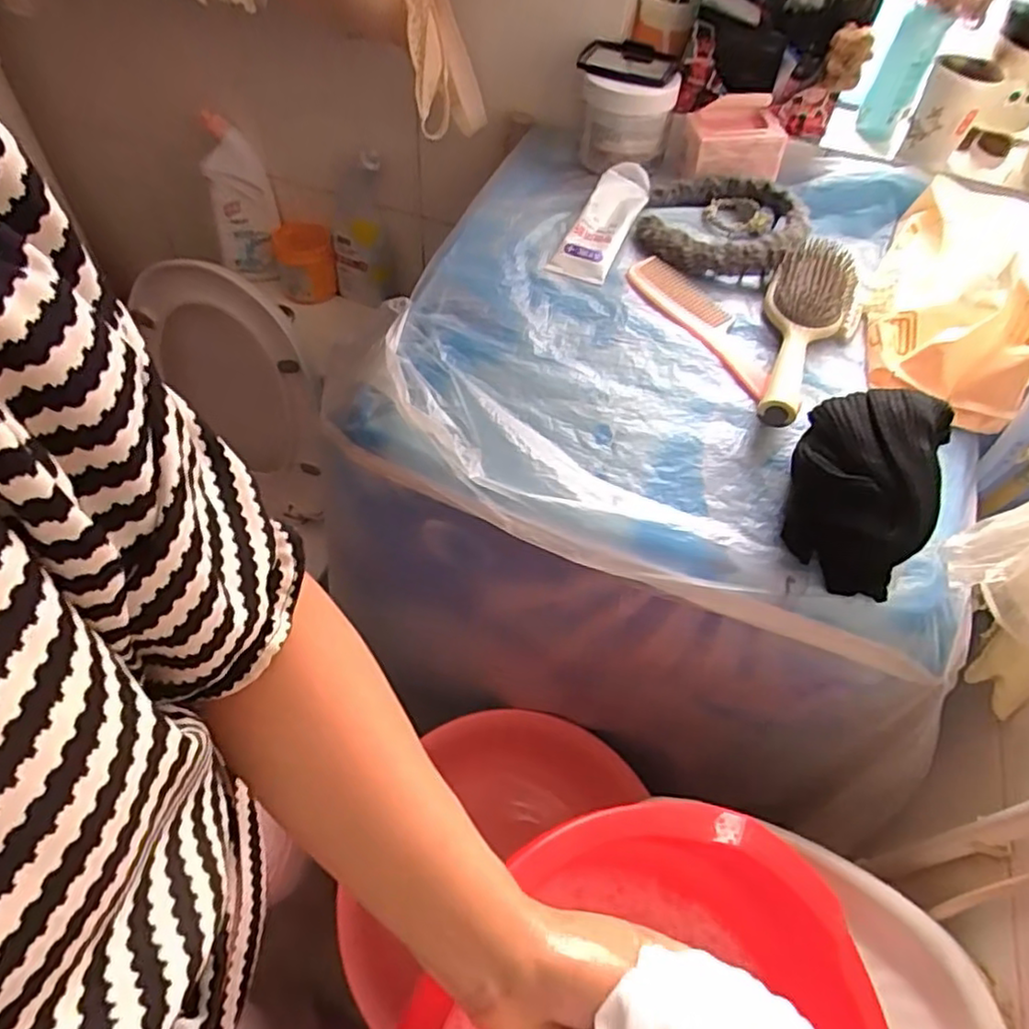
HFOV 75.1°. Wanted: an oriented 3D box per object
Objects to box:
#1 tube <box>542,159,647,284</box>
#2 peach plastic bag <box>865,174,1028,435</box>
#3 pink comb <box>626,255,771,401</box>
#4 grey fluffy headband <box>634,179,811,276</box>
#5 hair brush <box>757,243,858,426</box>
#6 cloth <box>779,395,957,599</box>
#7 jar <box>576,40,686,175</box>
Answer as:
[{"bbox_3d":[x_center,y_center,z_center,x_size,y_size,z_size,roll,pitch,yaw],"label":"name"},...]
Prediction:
[{"bbox_3d":[0.089,-0.293,0.663,0.056,0.032,0.163,21,56,10],"label":"tube"},{"bbox_3d":[0.404,-0.206,0.594,0.135,0.079,0.256,25,56,12],"label":"peach plastic bag"},{"bbox_3d":[0.171,-0.177,0.605,0.051,0.010,0.178,-26,61,-21],"label":"pink comb"},{"bbox_3d":[0.205,-0.291,0.659,0.153,0.042,0.134,19,55,9],"label":"grey fluffy headband"},{"bbox_3d":[0.251,-0.165,0.581,0.067,0.032,0.210,20,71,9],"label":"hair brush"},{"bbox_3d":[0.258,-0.025,0.500,0.096,0.088,0.133,21,56,10],"label":"cloth"},{"bbox_3d":[0.118,-0.437,0.725,0.106,0.092,0.107,2,55,-3],"label":"jar"}]

